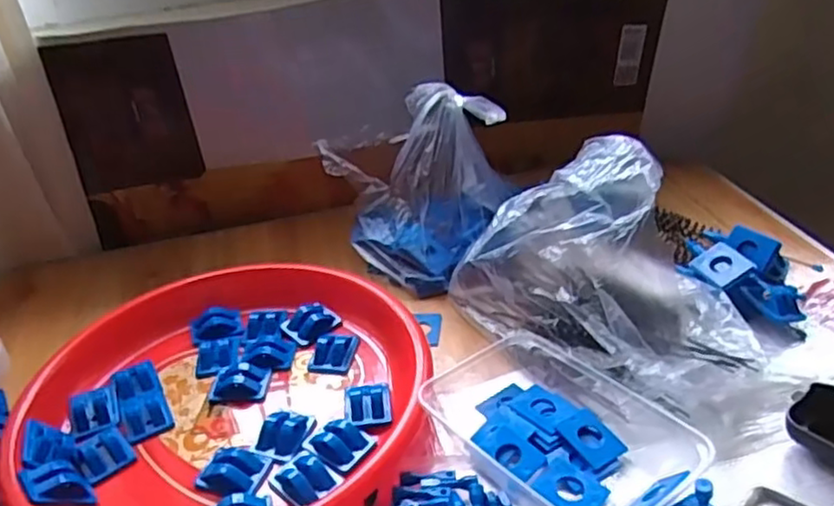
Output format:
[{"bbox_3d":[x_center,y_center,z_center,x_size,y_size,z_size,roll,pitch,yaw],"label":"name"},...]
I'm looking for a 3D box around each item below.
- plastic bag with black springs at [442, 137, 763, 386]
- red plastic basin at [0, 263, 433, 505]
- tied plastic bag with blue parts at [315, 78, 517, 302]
[{"bbox_3d":[0.145,0.000,0.524,0.226,0.123,0.136,22,43,34],"label":"plastic bag with black springs"},{"bbox_3d":[-0.144,0.098,0.515,0.281,0.054,0.302,-4,32,3],"label":"red plastic basin"},{"bbox_3d":[0.002,-0.066,0.639,0.170,0.147,0.139,-8,32,-4],"label":"tied plastic bag with blue parts"}]

